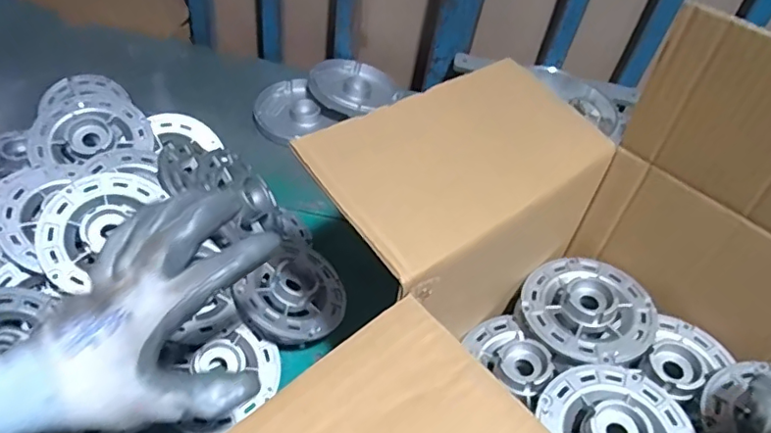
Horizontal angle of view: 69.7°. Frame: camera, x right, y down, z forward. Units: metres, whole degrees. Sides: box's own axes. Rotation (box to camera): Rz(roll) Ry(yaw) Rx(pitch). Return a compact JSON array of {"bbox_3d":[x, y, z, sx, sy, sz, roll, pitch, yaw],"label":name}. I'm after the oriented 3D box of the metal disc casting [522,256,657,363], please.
[{"bbox_3d":[0.176,0.075,0.478,0.104,0.024,0.111,16,46,5],"label":"metal disc casting"}]

